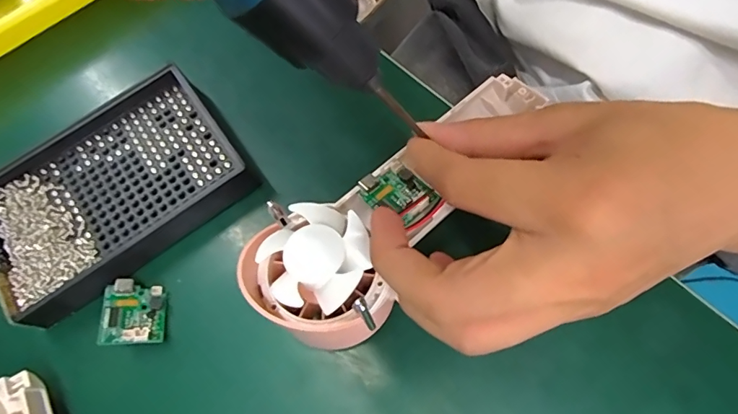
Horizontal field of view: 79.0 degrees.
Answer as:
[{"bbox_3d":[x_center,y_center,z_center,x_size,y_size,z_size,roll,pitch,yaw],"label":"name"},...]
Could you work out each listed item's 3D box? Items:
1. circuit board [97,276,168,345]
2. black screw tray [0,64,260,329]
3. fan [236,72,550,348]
[{"bbox_3d":[-0.120,0.053,0.228,0.030,0.006,0.033,4,58,-23],"label":"circuit board"},{"bbox_3d":[-0.144,-0.009,0.248,0.135,0.025,0.093,-37,71,-8],"label":"black screw tray"},{"bbox_3d":[0.017,-0.010,0.219,0.069,0.027,0.171,41,67,16],"label":"fan"}]

